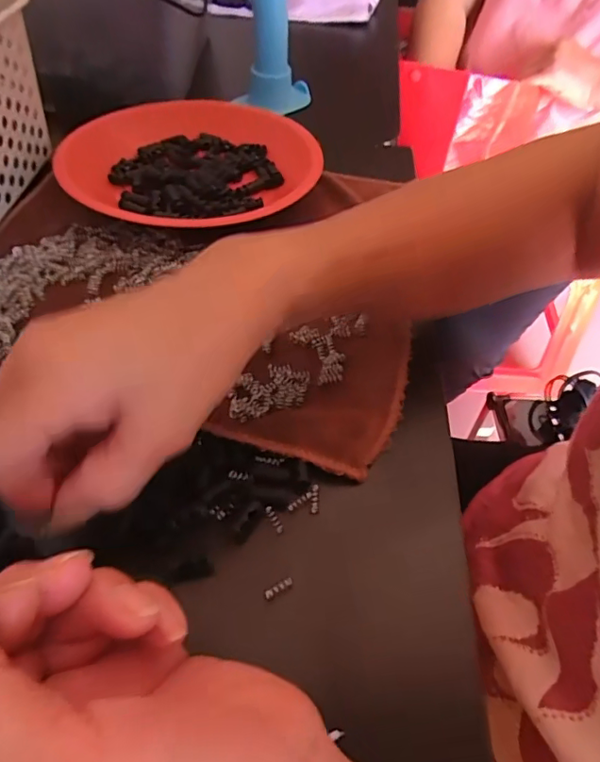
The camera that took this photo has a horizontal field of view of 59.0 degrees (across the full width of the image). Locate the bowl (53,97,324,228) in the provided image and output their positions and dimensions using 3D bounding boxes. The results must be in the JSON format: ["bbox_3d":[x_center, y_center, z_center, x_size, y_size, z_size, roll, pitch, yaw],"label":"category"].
[{"bbox_3d":[-0.082,-0.175,0.417,0.192,0.029,0.201,2,53,-3],"label":"bowl"}]

